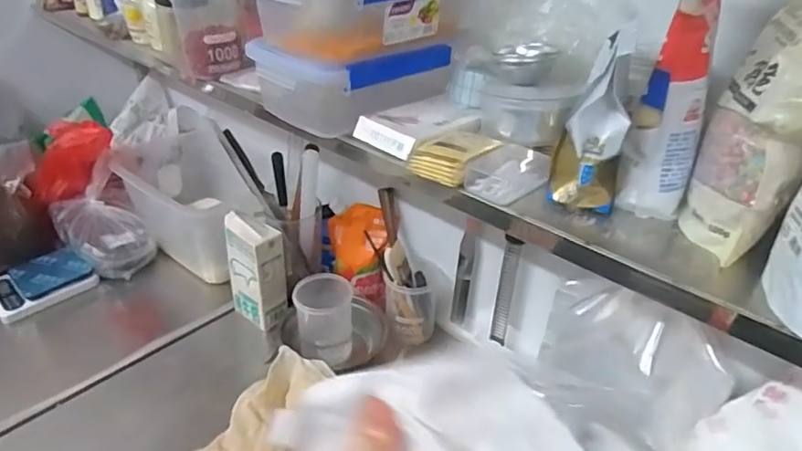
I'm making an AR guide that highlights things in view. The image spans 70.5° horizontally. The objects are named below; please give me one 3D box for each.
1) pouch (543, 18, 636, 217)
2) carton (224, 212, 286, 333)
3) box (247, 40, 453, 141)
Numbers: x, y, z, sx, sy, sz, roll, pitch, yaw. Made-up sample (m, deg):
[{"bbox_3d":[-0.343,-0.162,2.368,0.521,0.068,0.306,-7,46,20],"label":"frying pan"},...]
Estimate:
[{"bbox_3d":[0.187,-0.099,0.541,0.063,0.171,0.076,11,33,14],"label":"pouch"},{"bbox_3d":[-0.263,0.081,1.034,0.101,0.195,0.072,22,37,28],"label":"carton"},{"bbox_3d":[-0.066,-0.195,0.754,0.213,0.091,0.154,-22,39,-33],"label":"box"}]

